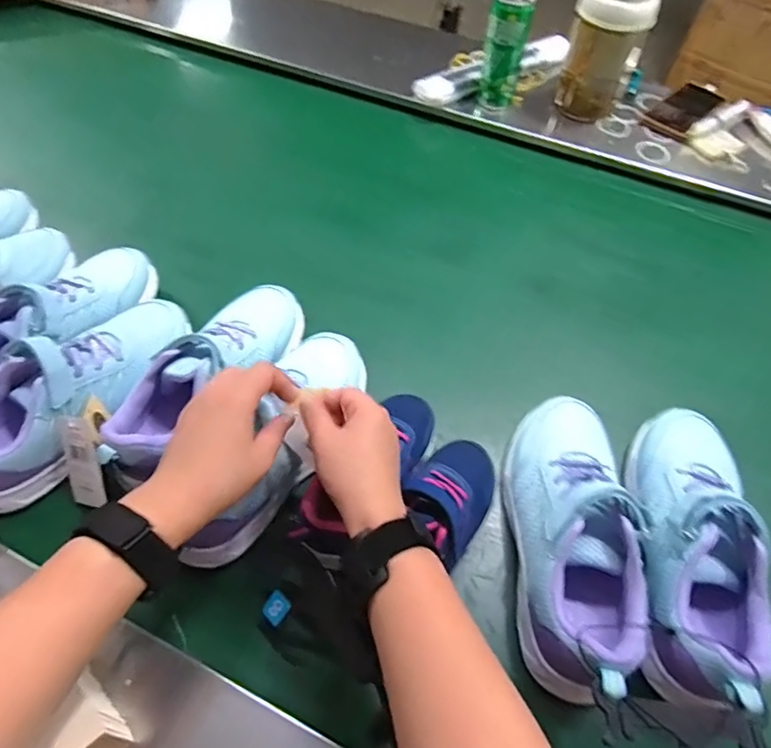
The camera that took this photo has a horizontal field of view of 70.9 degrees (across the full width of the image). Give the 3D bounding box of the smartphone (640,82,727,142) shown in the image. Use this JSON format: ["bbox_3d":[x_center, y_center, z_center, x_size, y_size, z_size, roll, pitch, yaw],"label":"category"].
[{"bbox_3d":[0.456,-0.404,0.825,0.073,0.010,0.145,39,67,23],"label":"smartphone"}]

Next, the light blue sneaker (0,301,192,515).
[{"bbox_3d":[-0.282,0.010,0.486,0.078,0.085,0.226,27,54,15],"label":"light blue sneaker"}]

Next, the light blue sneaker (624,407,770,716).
[{"bbox_3d":[0.243,0.127,0.420,0.084,0.078,0.246,13,52,5],"label":"light blue sneaker"}]

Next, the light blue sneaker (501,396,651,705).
[{"bbox_3d":[0.147,0.125,0.435,0.083,0.095,0.242,3,52,-3],"label":"light blue sneaker"}]

